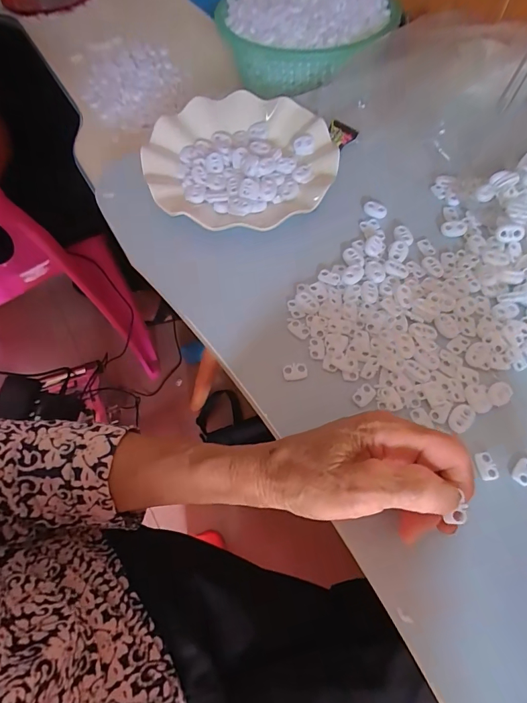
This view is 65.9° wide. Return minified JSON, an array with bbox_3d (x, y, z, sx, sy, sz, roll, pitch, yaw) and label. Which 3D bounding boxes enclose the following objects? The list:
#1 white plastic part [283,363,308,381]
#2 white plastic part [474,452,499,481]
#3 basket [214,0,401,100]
[{"bbox_3d":[0.024,0.015,0.308,0.018,0.004,0.012,-10,61,-4],"label":"white plastic part"},{"bbox_3d":[0.151,0.077,0.274,0.012,0.004,0.018,-12,61,-5],"label":"white plastic part"},{"bbox_3d":[0.055,-0.415,0.535,0.210,0.076,0.175,25,65,15],"label":"basket"}]

